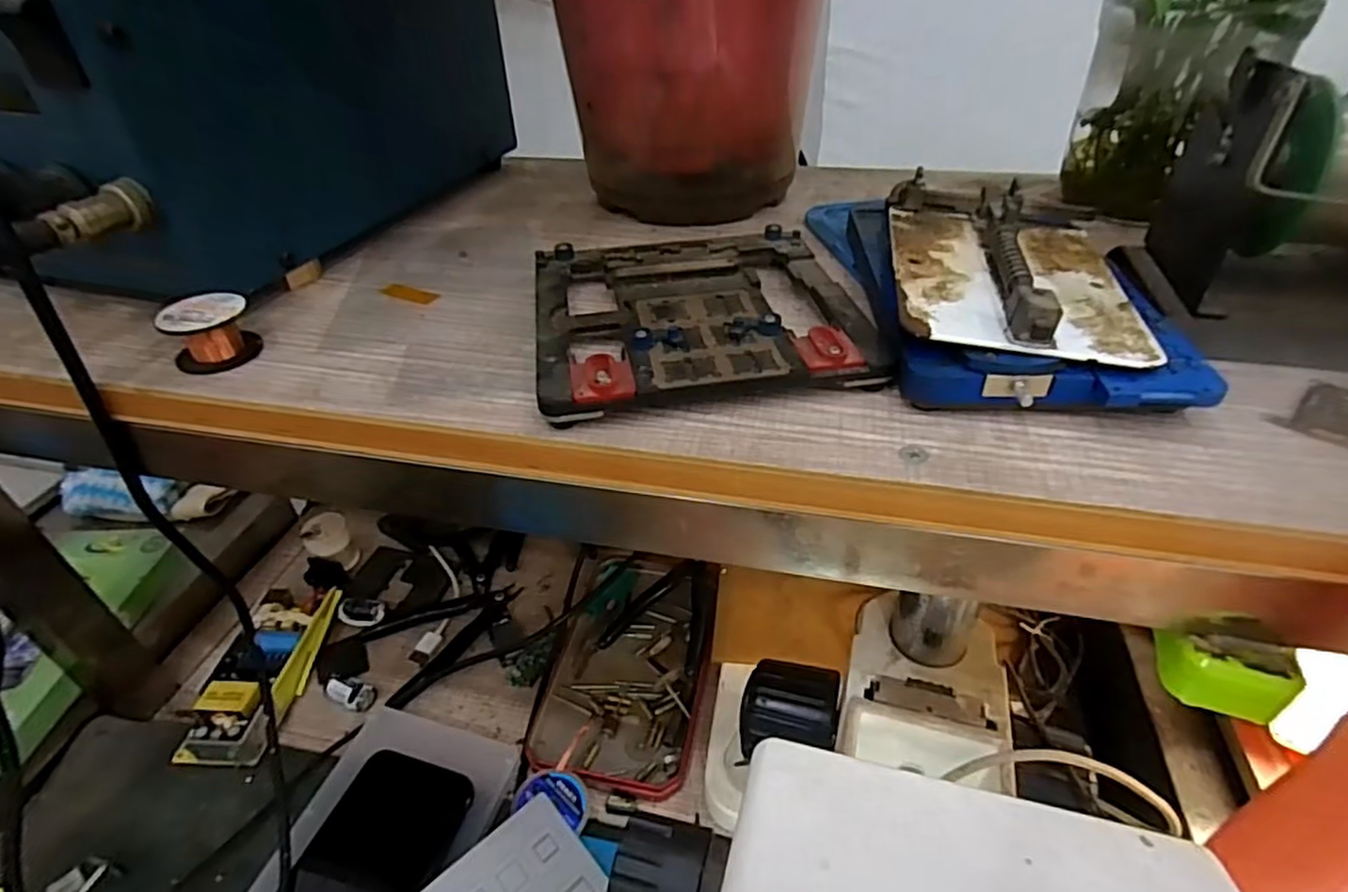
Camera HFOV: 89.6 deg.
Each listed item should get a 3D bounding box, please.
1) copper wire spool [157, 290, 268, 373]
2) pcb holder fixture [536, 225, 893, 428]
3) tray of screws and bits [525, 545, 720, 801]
[{"bbox_3d":[-0.177,-0.044,0.259,0.029,0.022,0.029,-31,46,-31],"label":"copper wire spool"},{"bbox_3d":[0.007,-0.051,0.264,0.117,0.015,0.117,-7,38,-5],"label":"pcb holder fixture"},{"bbox_3d":[-0.031,0.149,0.491,0.113,0.021,0.192,3,39,7],"label":"tray of screws and bits"}]

